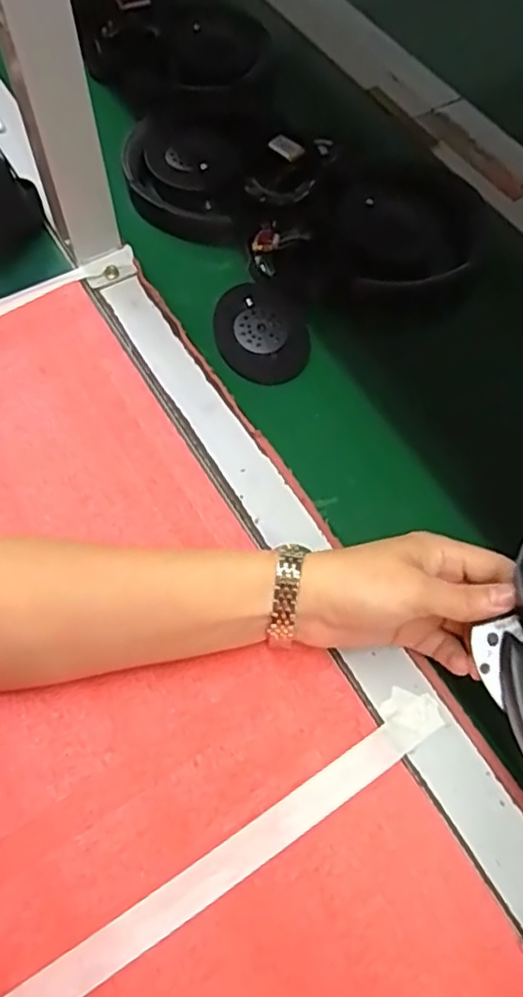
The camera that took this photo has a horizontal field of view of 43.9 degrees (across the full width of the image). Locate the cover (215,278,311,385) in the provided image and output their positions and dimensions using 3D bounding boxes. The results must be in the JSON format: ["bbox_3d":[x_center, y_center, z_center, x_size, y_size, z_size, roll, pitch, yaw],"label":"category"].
[{"bbox_3d":[-0.001,-0.124,0.492,0.064,0.012,0.083,-30,78,-4],"label":"cover"}]

